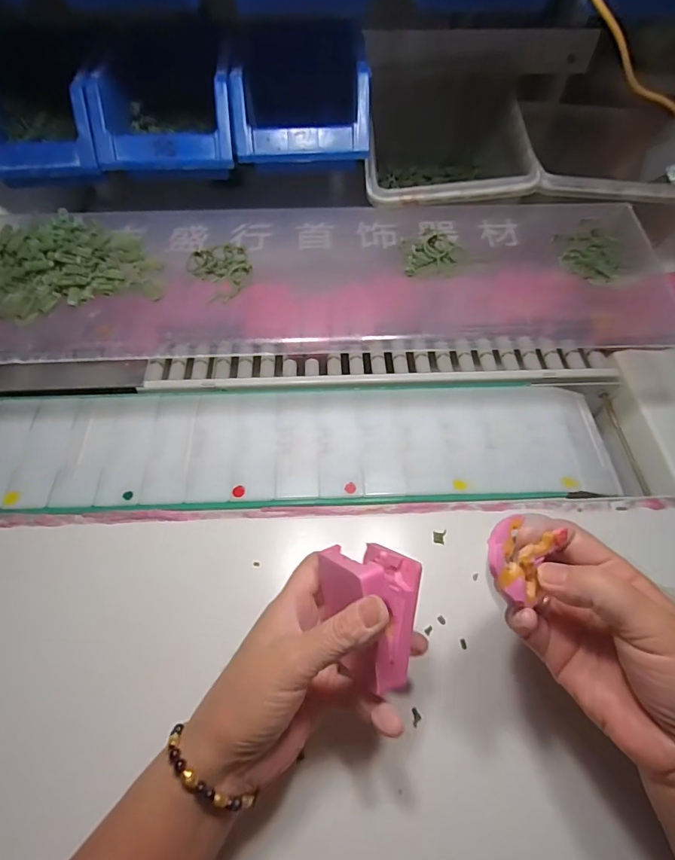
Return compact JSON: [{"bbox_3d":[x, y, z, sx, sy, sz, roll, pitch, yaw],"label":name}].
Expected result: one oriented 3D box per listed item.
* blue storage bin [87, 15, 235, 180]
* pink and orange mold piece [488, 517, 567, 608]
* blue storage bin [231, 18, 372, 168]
[{"bbox_3d":[-0.163,-0.313,0.429,0.125,0.070,0.144,-3,58,-3],"label":"blue storage bin"},{"bbox_3d":[0.098,0.067,0.235,0.035,0.020,0.043,37,67,17],"label":"pink and orange mold piece"},{"bbox_3d":[-0.039,-0.324,0.434,0.122,0.068,0.156,-6,58,-4],"label":"blue storage bin"}]

